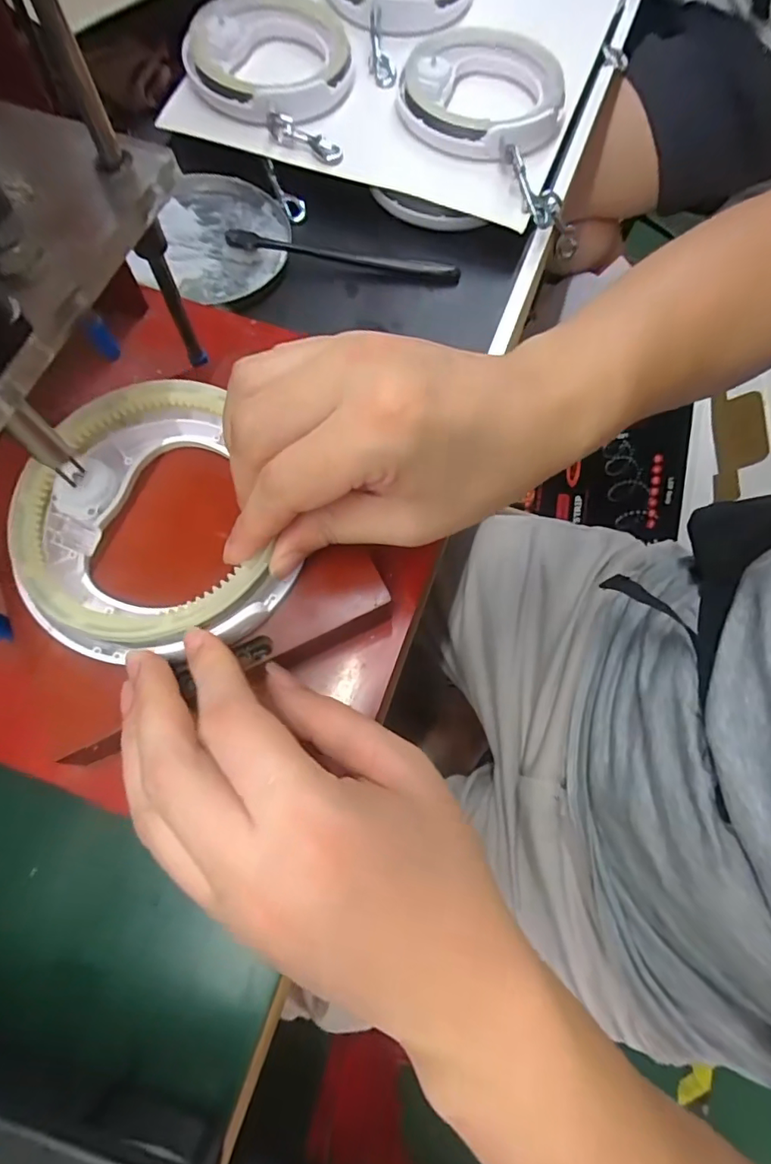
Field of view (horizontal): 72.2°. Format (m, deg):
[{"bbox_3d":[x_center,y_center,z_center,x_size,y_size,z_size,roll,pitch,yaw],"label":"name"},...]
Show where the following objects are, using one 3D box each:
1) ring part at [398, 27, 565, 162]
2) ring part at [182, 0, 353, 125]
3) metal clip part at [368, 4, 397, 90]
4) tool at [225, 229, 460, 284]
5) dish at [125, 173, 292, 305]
[{"bbox_3d":[0.078,-0.391,0.425,0.125,0.030,0.130,0,70,-1],"label":"ring part"},{"bbox_3d":[-0.093,-0.421,0.427,0.127,0.038,0.127,0,70,-1],"label":"ring part"},{"bbox_3d":[-0.005,-0.446,0.441,0.021,0.022,0.061,-9,97,-4],"label":"metal clip part"},{"bbox_3d":[-0.030,-0.247,0.398,0.173,0.021,0.009,4,70,0],"label":"tool"},{"bbox_3d":[-0.130,-0.264,0.406,0.107,0.011,0.110,0,70,-1],"label":"dish"}]

